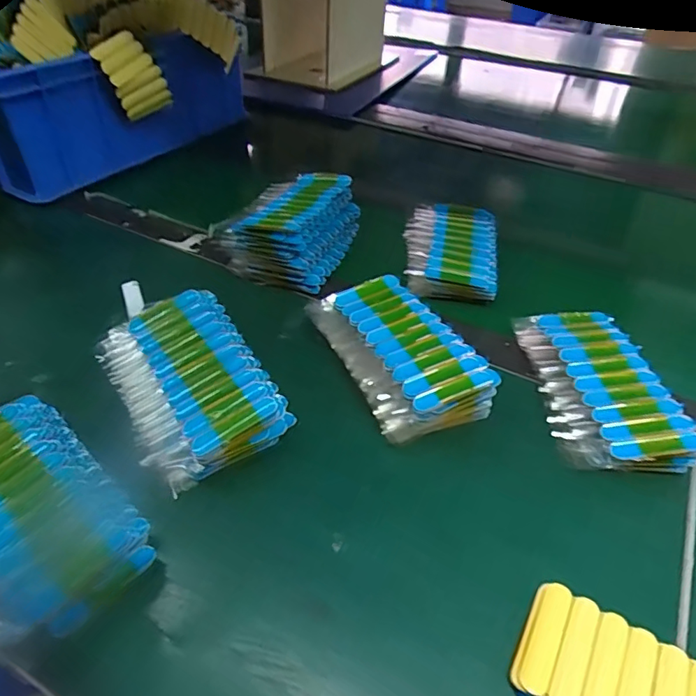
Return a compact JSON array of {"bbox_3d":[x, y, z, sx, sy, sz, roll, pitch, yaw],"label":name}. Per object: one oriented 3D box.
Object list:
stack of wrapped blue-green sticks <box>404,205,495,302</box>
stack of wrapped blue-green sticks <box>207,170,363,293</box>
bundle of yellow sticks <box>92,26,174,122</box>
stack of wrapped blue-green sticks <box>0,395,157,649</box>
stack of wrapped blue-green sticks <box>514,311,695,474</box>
[{"bbox_3d":[0.110,-0.109,0.562,0.094,0.026,0.150,8,43,7],"label":"stack of wrapped blue-green sticks"},{"bbox_3d":[-0.055,-0.135,0.559,0.111,0.055,0.175,15,44,14],"label":"stack of wrapped blue-green sticks"},{"bbox_3d":[-0.258,-0.325,0.630,0.022,0.093,0.065,21,64,32],"label":"bundle of yellow sticks"},{"bbox_3d":[-0.198,0.099,0.320,0.158,0.030,0.099,35,52,30],"label":"stack of wrapped blue-green sticks"},{"bbox_3d":[0.194,0.024,0.409,0.089,0.025,0.157,-2,43,-4],"label":"stack of wrapped blue-green sticks"}]

